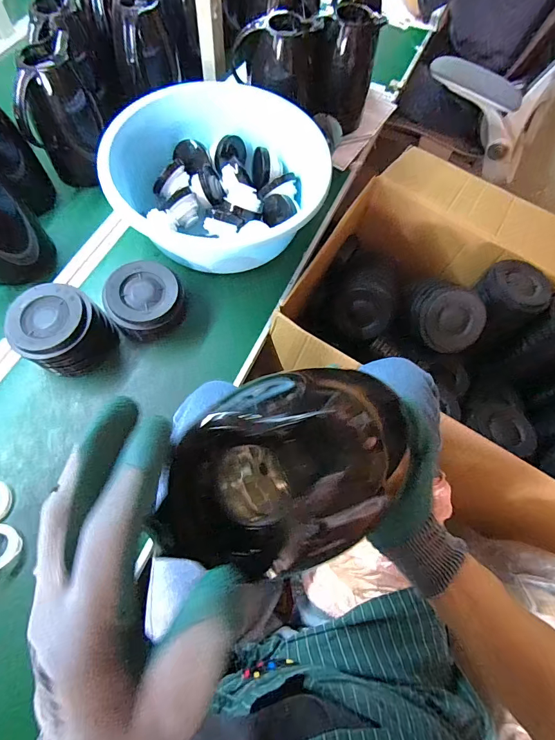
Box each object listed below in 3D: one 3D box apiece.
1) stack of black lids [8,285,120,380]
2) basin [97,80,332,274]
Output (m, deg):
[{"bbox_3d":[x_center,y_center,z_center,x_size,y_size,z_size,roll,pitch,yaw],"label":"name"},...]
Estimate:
[{"bbox_3d":[-0.329,-0.055,0.589,0.122,0.095,0.119,25,68,7],"label":"stack of black lids"},{"bbox_3d":[-0.111,-0.345,0.688,0.368,0.111,0.351,1,67,-3],"label":"basin"}]

